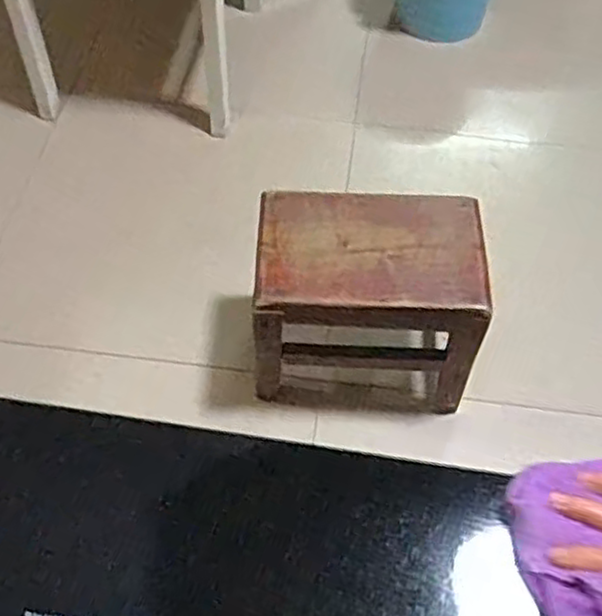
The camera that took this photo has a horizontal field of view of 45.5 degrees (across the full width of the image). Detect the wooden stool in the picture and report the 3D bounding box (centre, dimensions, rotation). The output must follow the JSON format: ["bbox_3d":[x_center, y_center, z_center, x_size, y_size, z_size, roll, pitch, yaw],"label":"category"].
[{"bbox_3d":[0.092,-0.009,1.029,0.299,0.241,0.193,4,57,2],"label":"wooden stool"}]

